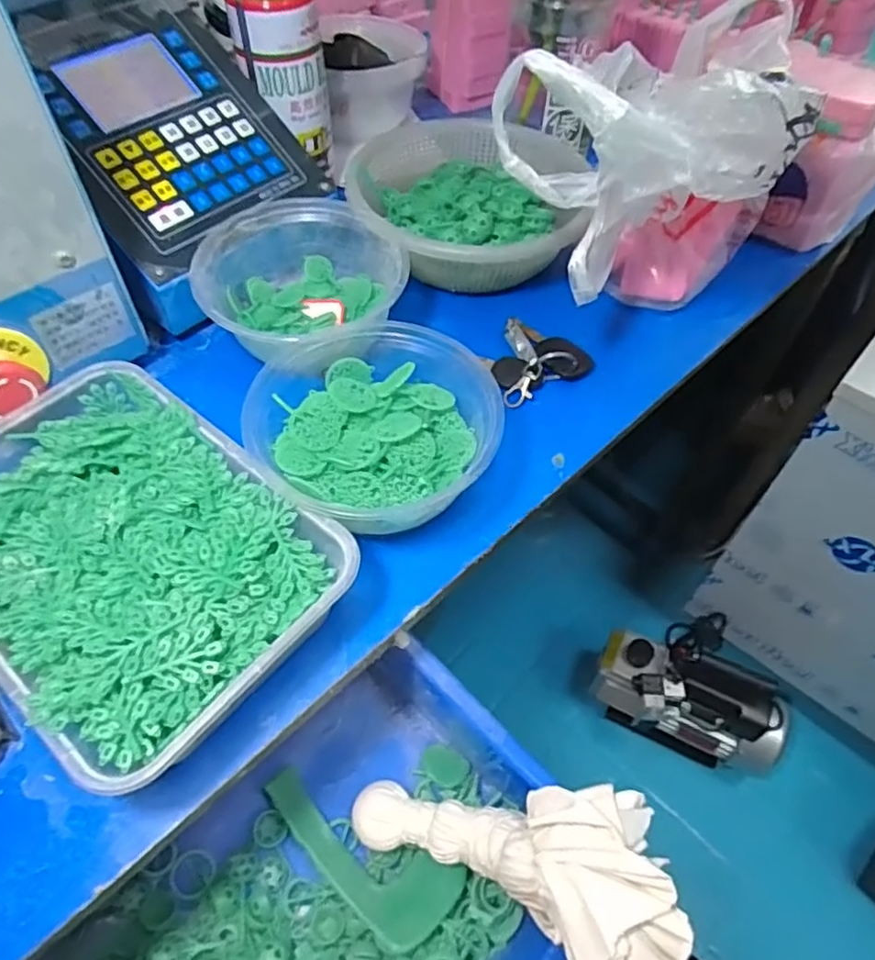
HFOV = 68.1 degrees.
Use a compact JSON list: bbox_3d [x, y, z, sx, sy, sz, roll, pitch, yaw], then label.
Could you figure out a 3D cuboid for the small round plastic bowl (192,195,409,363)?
[{"bbox_3d":[-0.094,-0.134,0.440,0.131,0.050,0.117,-19,56,-15],"label":"small round plastic bowl"}]

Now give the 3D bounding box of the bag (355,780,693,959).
[{"bbox_3d":[0.041,0.206,0.370,0.194,0.048,0.094,5,50,30],"label":"bag"}]

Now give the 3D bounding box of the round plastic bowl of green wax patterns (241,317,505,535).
[{"bbox_3d":[-0.043,-0.030,0.376,0.125,0.061,0.125,1,53,-1],"label":"round plastic bowl of green wax patterns"}]

